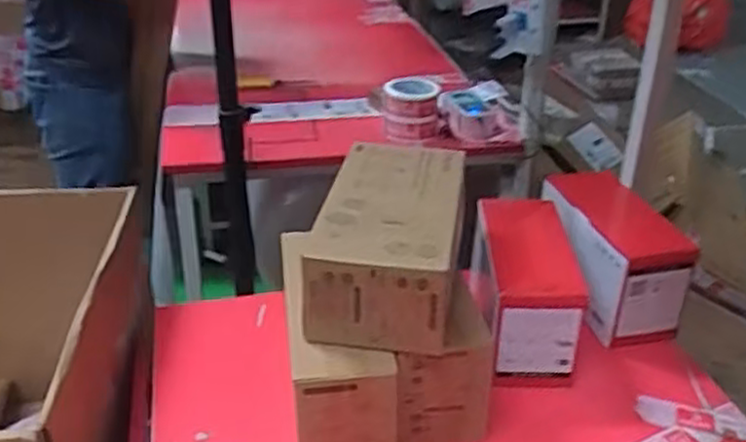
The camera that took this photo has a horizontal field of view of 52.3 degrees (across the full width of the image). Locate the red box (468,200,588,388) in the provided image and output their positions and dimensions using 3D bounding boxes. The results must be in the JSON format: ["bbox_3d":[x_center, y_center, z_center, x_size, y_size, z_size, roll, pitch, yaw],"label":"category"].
[{"bbox_3d":[0.200,0.092,1.025,0.121,0.137,0.252,3,29,3],"label":"red box"}]

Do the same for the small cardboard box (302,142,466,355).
[{"bbox_3d":[0.021,0.018,0.888,0.148,0.110,0.287,5,30,7],"label":"small cardboard box"}]

